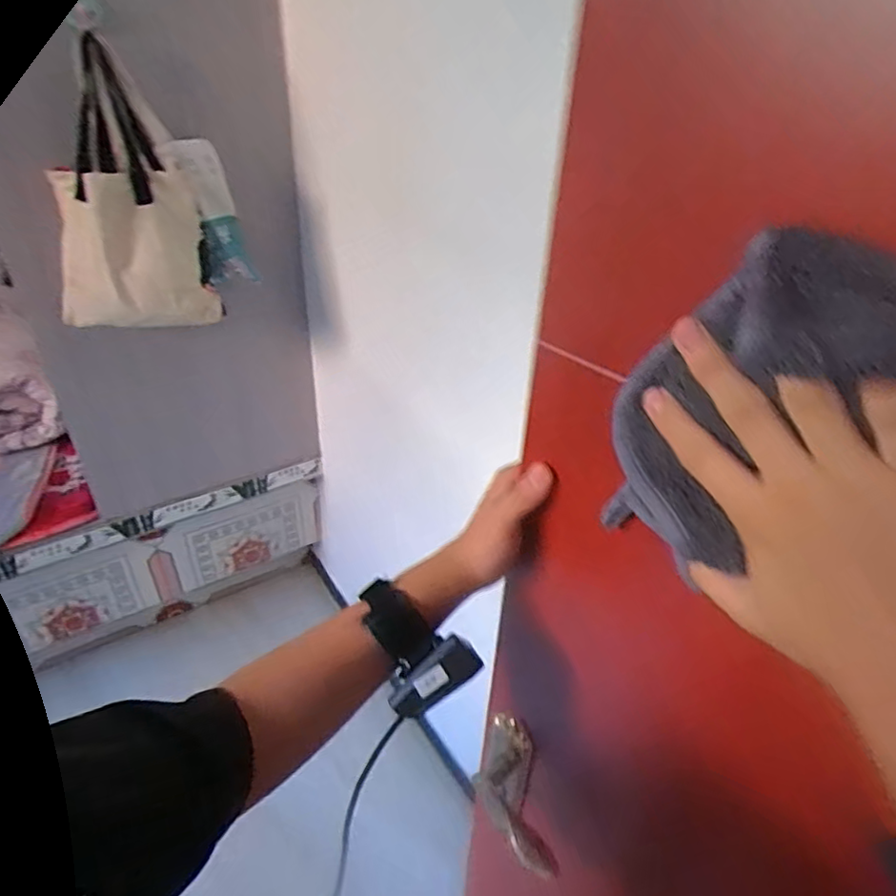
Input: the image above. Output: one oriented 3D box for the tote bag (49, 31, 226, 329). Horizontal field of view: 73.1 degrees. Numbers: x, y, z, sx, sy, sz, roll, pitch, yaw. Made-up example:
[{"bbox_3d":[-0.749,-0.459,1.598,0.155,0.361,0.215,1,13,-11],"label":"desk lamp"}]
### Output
[{"bbox_3d":[-0.530,-0.392,0.975,0.243,0.397,0.074,-7,35,-15],"label":"tote bag"}]

